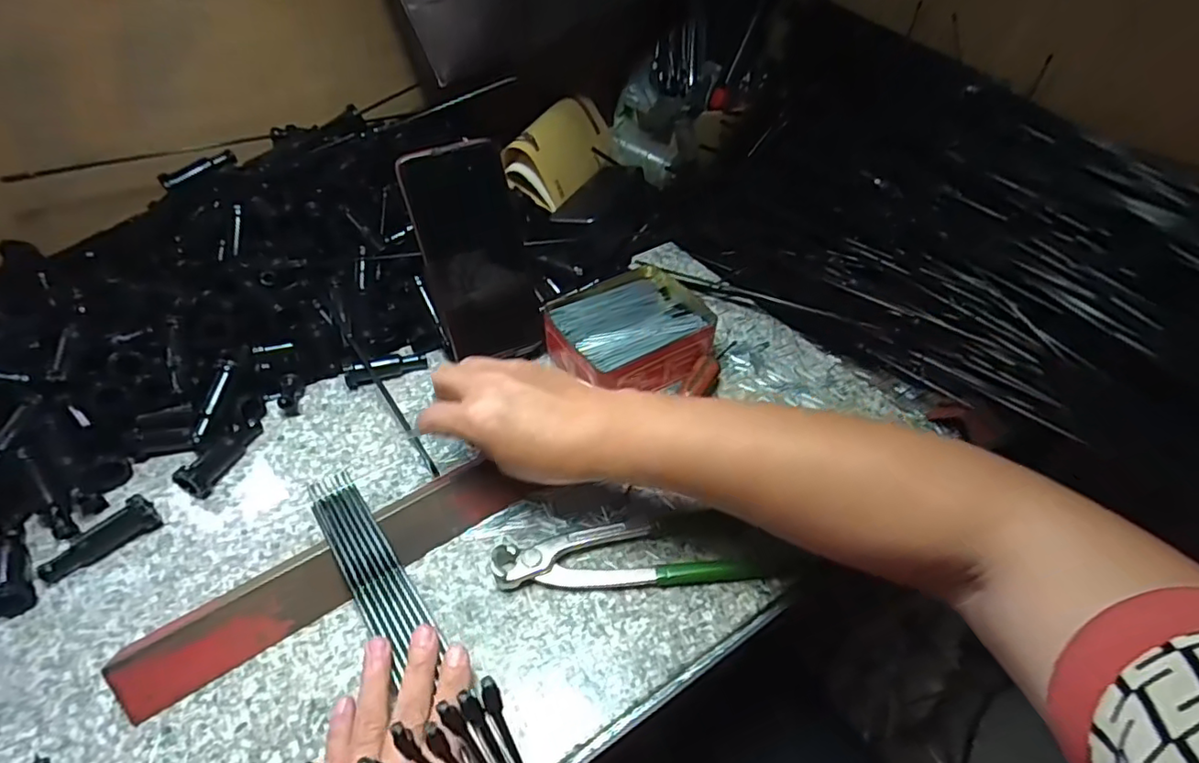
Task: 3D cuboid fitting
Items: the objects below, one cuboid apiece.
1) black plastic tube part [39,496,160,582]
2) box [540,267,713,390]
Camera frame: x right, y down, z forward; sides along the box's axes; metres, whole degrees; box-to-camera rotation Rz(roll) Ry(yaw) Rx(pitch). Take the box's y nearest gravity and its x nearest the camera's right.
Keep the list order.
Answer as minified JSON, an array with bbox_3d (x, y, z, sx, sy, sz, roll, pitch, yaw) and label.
[{"bbox_3d":[-0.325,0.104,0.387,0.018,0.023,0.068,35,55,28],"label":"black plastic tube part"},{"bbox_3d":[0.027,-0.041,0.510,0.133,0.040,0.114,-28,53,-24],"label":"box"}]

